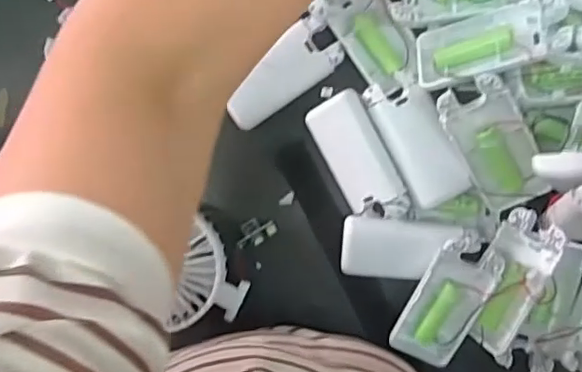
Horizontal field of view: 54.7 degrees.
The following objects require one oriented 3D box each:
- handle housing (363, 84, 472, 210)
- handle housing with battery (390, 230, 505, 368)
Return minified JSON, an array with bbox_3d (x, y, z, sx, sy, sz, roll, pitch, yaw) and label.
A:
[{"bbox_3d":[0.086,-0.031,0.384,0.041,0.010,0.092,-26,91,8],"label":"handle housing"},{"bbox_3d":[0.107,0.078,0.389,0.043,0.018,0.094,24,109,4],"label":"handle housing with battery"}]

